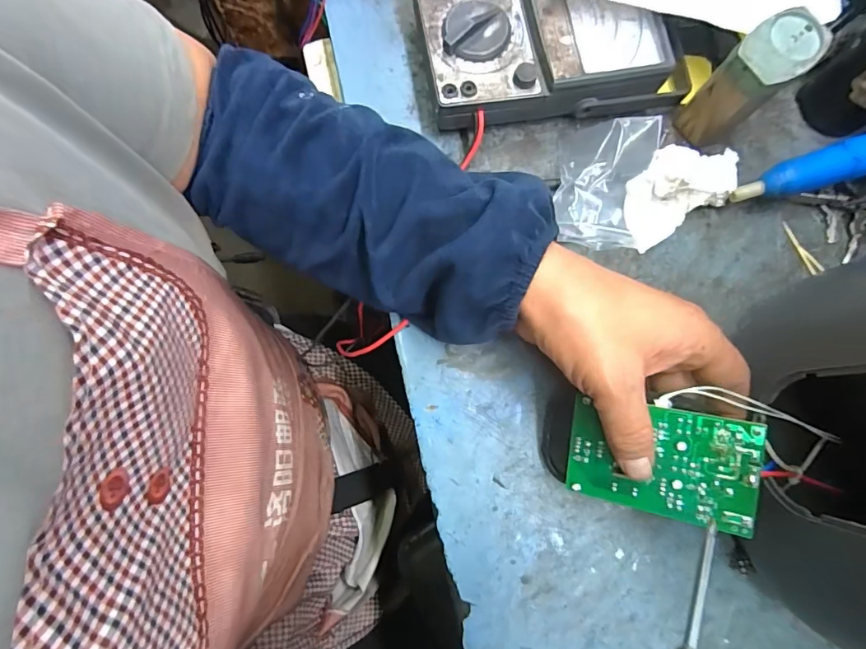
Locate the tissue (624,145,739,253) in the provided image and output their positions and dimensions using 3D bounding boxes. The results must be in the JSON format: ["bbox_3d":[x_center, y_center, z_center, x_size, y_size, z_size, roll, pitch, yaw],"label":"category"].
[{"bbox_3d":[0.175,-0.099,0.333,0.088,0.036,0.053,-30,82,-6],"label":"tissue"}]

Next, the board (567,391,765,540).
[{"bbox_3d":[0.127,0.078,0.262,0.095,0.004,0.060,6,92,27],"label":"board"}]

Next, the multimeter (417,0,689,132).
[{"bbox_3d":[0.082,-0.209,0.340,0.183,0.049,0.117,-10,80,-3],"label":"multimeter"}]

